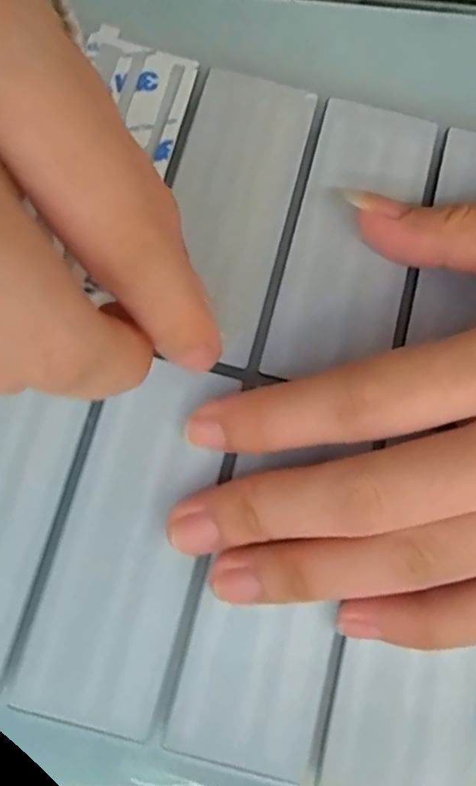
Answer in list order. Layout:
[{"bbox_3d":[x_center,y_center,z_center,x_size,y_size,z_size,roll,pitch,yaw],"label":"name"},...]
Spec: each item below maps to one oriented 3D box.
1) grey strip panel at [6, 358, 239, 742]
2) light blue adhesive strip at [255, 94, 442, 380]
[{"bbox_3d":[-0.028,0.036,0.150,0.036,0.004,0.091,14,76,2],"label":"grey strip panel"},{"bbox_3d":[0.034,-0.046,0.172,0.036,0.004,0.091,17,77,3],"label":"light blue adhesive strip"}]

